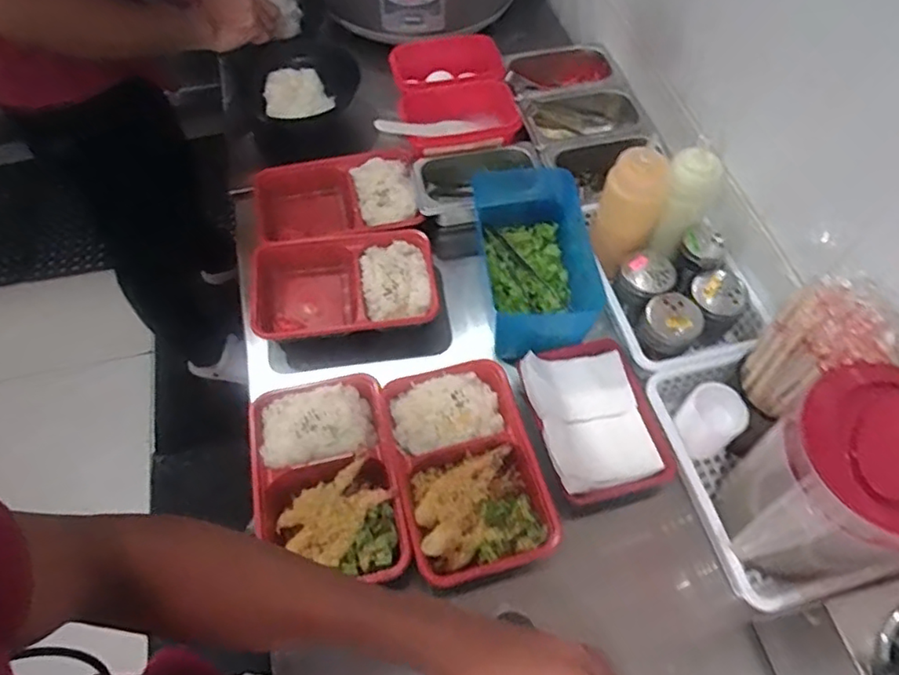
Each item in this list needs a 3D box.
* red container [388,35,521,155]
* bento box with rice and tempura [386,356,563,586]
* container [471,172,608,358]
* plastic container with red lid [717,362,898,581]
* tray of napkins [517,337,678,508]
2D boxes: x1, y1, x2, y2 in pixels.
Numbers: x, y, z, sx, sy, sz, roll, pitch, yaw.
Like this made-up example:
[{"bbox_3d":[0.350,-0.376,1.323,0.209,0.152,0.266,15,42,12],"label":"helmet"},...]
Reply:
[{"bbox_3d":[0.006,-0.354,0.878,0.163,0.048,0.221,-8,60,-6],"label":"red container"},{"bbox_3d":[0.019,0.133,0.637,0.140,0.038,0.221,-12,60,-8],"label":"bento box with rice and tempura"},{"bbox_3d":[0.107,-0.098,0.755,0.134,0.087,0.239,-5,59,-4],"label":"container"},{"bbox_3d":[0.316,0.131,0.517,0.136,0.187,0.151,23,61,12],"label":"plastic container with red lid"},{"bbox_3d":[0.155,0.086,0.667,0.132,0.037,0.177,-14,60,-9],"label":"tray of napkins"}]

